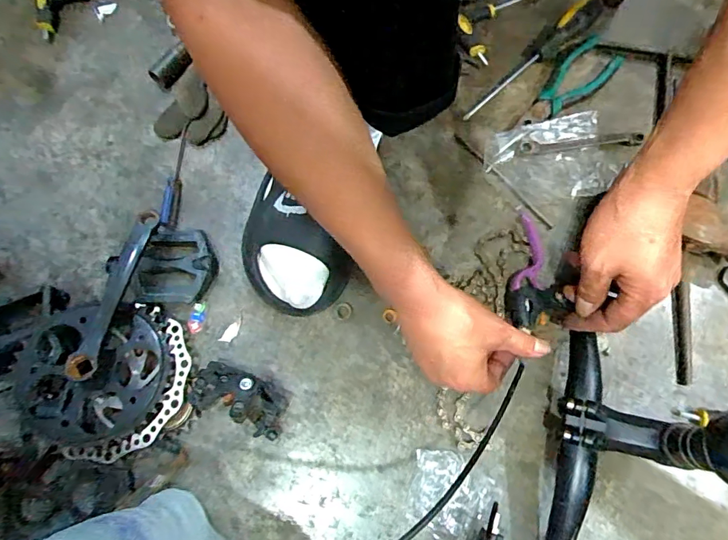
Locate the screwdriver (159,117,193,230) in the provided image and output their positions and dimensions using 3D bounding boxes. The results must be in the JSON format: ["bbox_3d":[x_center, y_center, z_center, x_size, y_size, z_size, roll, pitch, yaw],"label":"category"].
[{"bbox_3d":[-0.215,-0.111,0.513,0.015,0.025,0.138,1,73,1],"label":"screwdriver"}]

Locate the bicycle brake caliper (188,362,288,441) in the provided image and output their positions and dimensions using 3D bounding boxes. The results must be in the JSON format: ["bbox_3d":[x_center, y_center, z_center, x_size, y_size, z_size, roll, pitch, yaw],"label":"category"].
[{"bbox_3d":[-0.120,0.120,0.429,0.091,0.055,0.045,21,75,7],"label":"bicycle brake caliper"}]

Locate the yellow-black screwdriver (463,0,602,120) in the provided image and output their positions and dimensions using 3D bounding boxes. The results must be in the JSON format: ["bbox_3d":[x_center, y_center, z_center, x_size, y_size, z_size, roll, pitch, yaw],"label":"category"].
[{"bbox_3d":[0.205,-0.258,0.547,0.218,0.031,0.026,-39,77,-10],"label":"yellow-black screwdriver"}]

